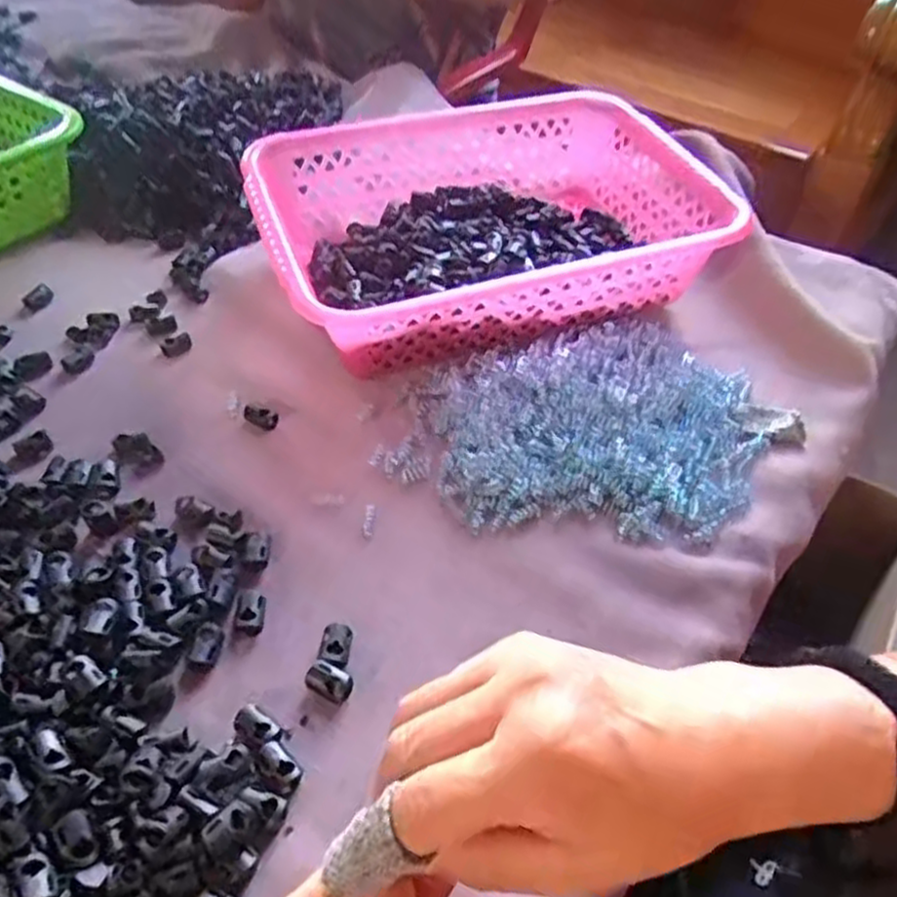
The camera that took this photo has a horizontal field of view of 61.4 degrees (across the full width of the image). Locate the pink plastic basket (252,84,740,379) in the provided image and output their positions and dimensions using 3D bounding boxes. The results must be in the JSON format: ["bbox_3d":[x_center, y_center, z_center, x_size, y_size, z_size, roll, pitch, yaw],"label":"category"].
[{"bbox_3d":[0.026,-0.160,0.546,0.306,0.083,0.222,-12,48,-14],"label":"pink plastic basket"}]

